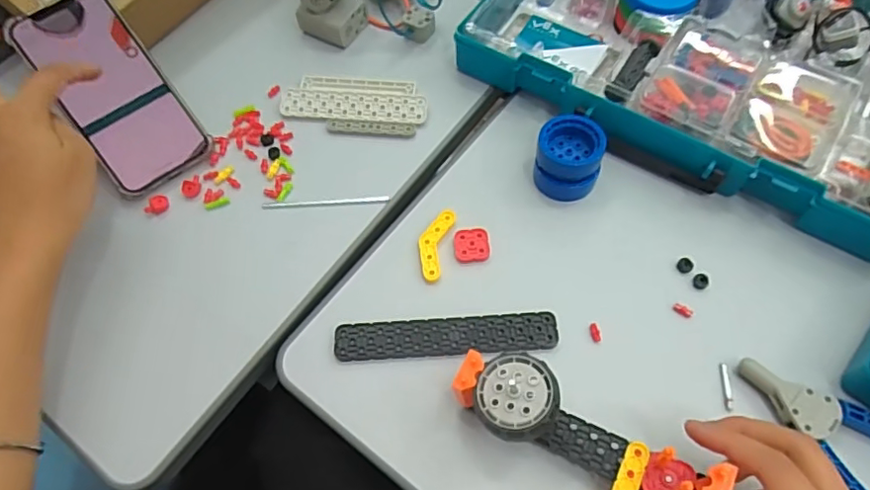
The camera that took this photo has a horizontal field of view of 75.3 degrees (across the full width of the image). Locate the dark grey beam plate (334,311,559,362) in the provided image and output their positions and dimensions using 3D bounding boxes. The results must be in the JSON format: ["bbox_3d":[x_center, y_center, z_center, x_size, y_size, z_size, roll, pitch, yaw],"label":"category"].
[{"bbox_3d":[0.008,0.063,0.385,0.149,0.005,0.027,-3,63,1],"label":"dark grey beam plate"}]

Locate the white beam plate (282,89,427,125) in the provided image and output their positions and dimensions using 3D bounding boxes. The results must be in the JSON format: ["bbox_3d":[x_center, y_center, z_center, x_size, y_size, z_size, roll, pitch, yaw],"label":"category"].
[{"bbox_3d":[-0.069,-0.118,0.481,0.125,0.009,0.028,5,63,5],"label":"white beam plate"}]

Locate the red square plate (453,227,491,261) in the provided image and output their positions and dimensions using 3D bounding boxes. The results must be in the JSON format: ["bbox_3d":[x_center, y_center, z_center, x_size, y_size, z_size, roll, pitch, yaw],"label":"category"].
[{"bbox_3d":[0.028,-0.001,0.418,0.026,0.006,0.025,-6,63,0],"label":"red square plate"}]

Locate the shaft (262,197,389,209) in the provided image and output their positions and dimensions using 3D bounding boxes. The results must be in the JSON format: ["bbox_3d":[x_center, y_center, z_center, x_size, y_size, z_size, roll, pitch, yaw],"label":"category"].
[{"bbox_3d":[-0.086,-0.034,0.445,0.100,0.004,0.005,-3,63,1],"label":"shaft"}]

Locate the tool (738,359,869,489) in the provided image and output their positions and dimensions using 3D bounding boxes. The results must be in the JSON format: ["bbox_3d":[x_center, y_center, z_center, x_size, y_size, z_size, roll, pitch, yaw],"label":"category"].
[{"bbox_3d":[0.245,0.115,0.339,0.069,0.017,0.128,-38,67,-16],"label":"tool"}]

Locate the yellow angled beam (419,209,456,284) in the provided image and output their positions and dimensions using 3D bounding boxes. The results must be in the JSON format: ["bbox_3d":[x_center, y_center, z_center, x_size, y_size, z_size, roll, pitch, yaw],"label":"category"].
[{"bbox_3d":[-0.001,-0.001,0.418,0.020,0.005,0.057,12,64,9],"label":"yellow angled beam"}]

